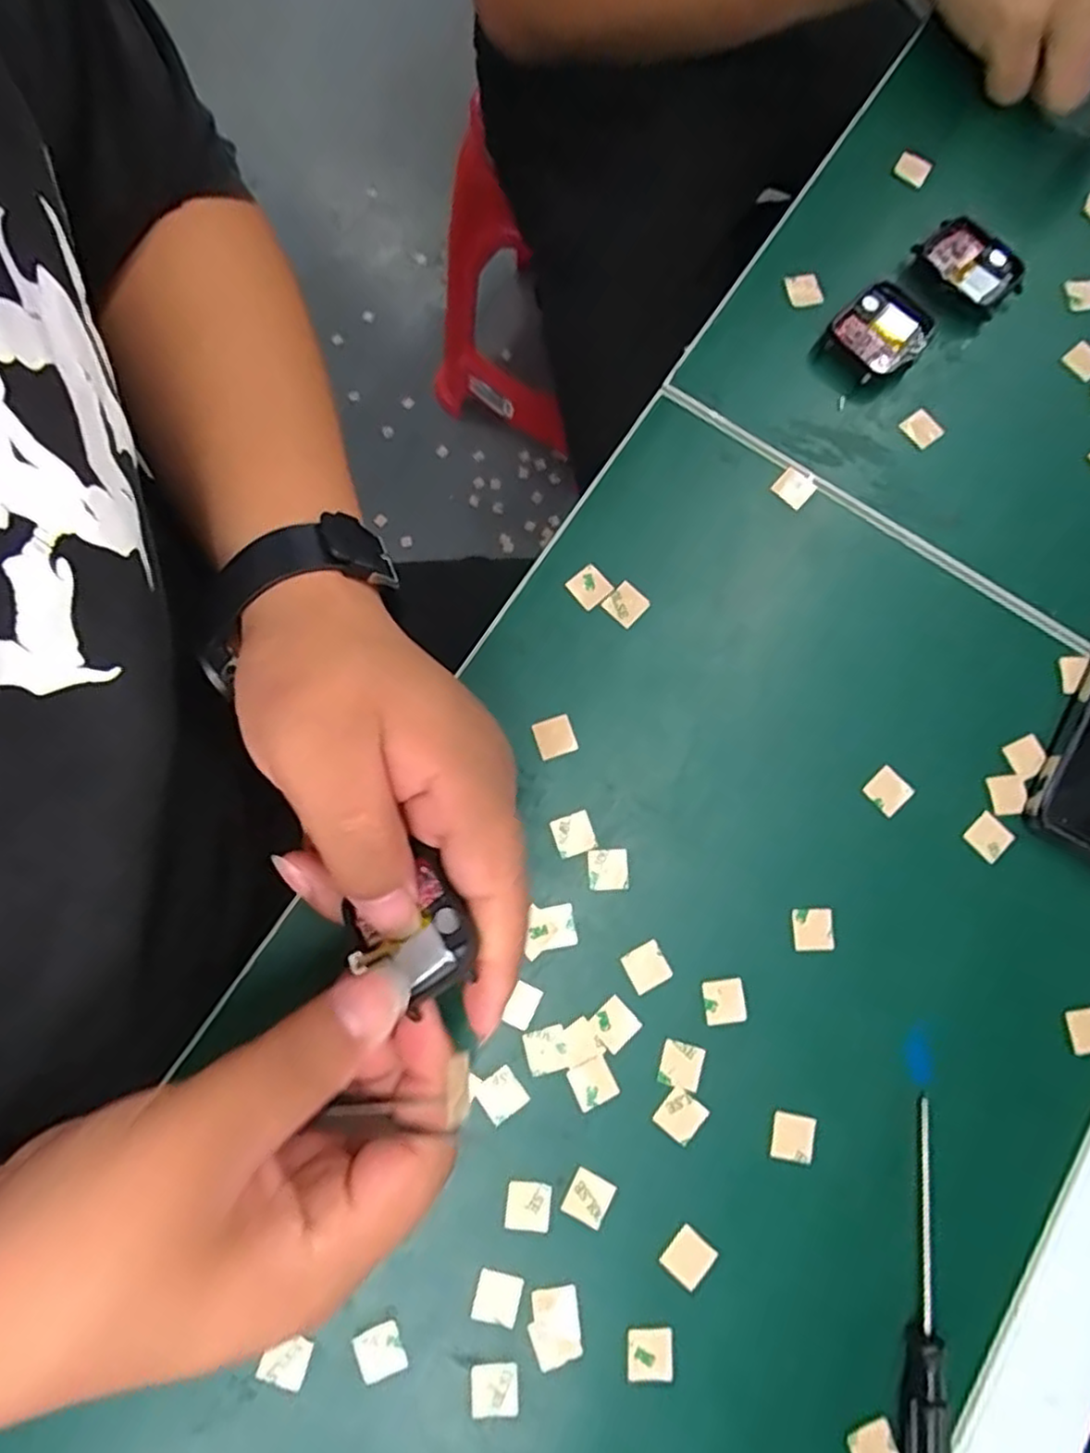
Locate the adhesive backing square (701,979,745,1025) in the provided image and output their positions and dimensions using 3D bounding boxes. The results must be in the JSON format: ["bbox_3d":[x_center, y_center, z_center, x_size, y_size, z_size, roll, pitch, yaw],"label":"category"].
[{"bbox_3d":[0.068,0.105,0.268,0.016,0.004,0.016,-8,80,0],"label":"adhesive backing square"}]

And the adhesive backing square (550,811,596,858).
[{"bbox_3d":[0.011,0.043,0.278,0.015,0.004,0.016,-18,84,-4],"label":"adhesive backing square"}]

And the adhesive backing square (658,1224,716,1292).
[{"bbox_3d":[0.051,0.190,0.251,0.015,0.004,0.016,41,78,6],"label":"adhesive backing square"}]

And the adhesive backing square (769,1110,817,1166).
[{"bbox_3d":[0.092,0.152,0.260,0.015,0.004,0.016,12,81,2],"label":"adhesive backing square"}]

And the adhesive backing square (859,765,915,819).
[{"bbox_3d":[0.139,0.027,0.286,0.016,0.004,0.015,-44,81,-3],"label":"adhesive backing square"}]

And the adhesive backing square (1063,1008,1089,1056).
[{"bbox_3d":[0.211,0.118,0.271,0.015,0.004,0.017,-10,82,1],"label":"adhesive backing square"}]

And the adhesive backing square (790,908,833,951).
[{"bbox_3d":[0.105,0.080,0.275,0.016,0.004,0.016,-2,81,-2],"label":"adhesive backing square"}]

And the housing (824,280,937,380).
[{"bbox_3d":[0.154,-0.179,0.321,0.044,0.013,0.036,-40,82,-9],"label":"housing"}]

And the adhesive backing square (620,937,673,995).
[{"bbox_3d":[0.039,0.092,0.270,0.016,0.004,0.016,-27,83,-9],"label":"adhesive backing square"}]

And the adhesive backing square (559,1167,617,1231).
[{"bbox_3d":[0.016,0.171,0.253,0.015,0.004,0.016,31,77,5],"label":"adhesive backing square"}]

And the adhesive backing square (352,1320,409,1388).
[{"bbox_3d":[-0.057,0.215,0.241,0.016,0.004,0.016,-21,80,-7],"label":"adhesive backing square"}]

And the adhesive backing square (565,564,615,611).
[{"bbox_3d":[0.019,-0.059,0.297,0.015,0.004,0.015,-42,82,-9],"label":"adhesive backing square"}]

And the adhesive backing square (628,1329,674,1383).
[{"bbox_3d":[0.036,0.219,0.244,0.016,0.004,0.017,-1,80,0],"label":"adhesive backing square"}]

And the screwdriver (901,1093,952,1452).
[{"bbox_3d":[0.134,0.204,0.243,0.011,0.015,0.132,9,78,0],"label":"screwdriver"}]

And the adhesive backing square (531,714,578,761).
[{"bbox_3d":[0.004,0.004,0.284,0.015,0.004,0.016,-18,79,-5],"label":"adhesive backing square"}]

